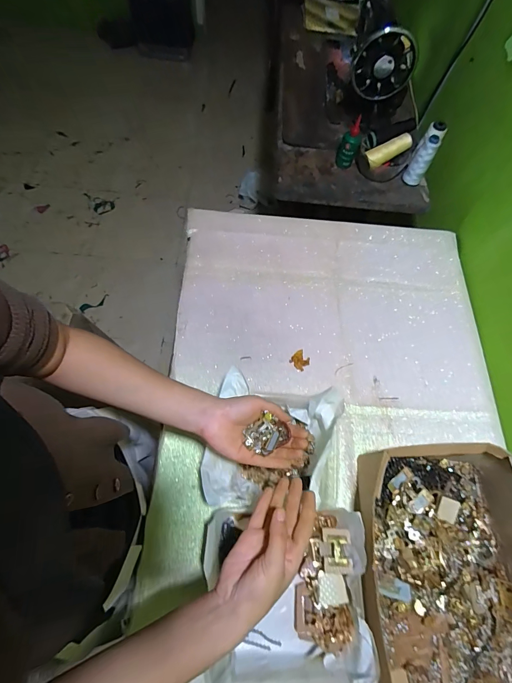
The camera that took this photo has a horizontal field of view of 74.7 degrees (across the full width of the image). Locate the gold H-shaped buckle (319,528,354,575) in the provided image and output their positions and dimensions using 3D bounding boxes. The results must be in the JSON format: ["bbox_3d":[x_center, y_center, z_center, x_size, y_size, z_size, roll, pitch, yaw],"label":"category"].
[{"bbox_3d":[0.110,0.289,0.465,0.040,0.015,0.052,2,66,-4],"label":"gold H-shaped buckle"}]

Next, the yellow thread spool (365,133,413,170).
[{"bbox_3d":[0.321,-0.461,0.811,0.109,0.034,0.033,-24,67,9],"label":"yellow thread spool"}]

